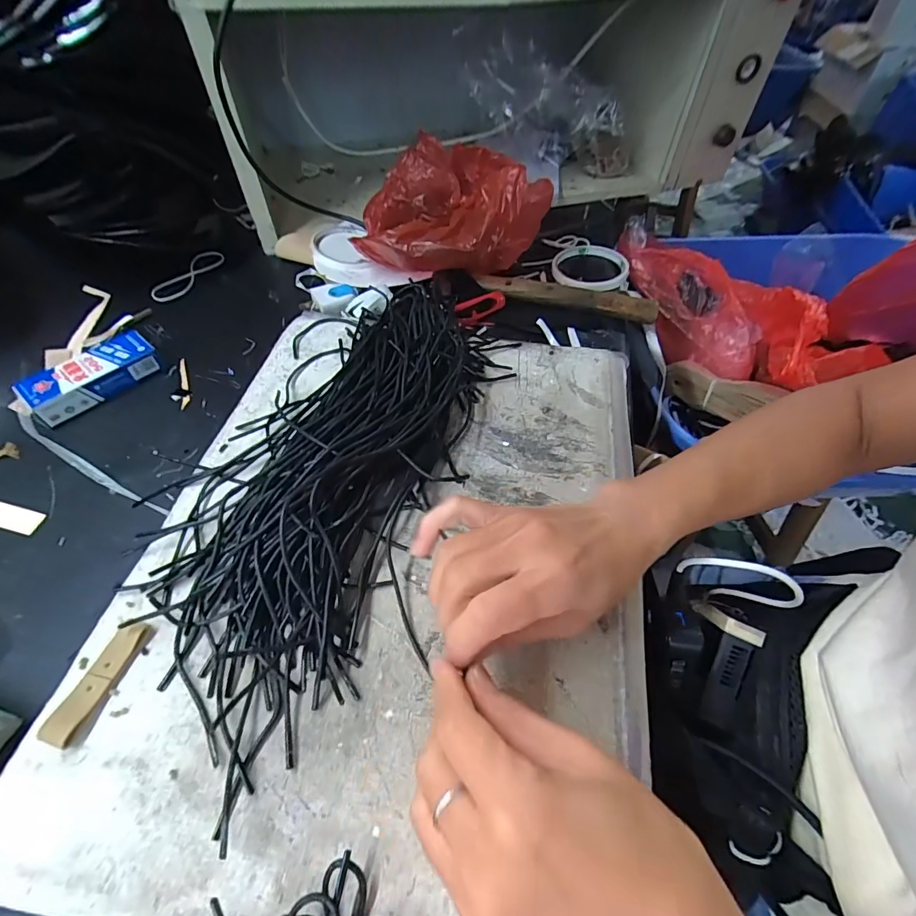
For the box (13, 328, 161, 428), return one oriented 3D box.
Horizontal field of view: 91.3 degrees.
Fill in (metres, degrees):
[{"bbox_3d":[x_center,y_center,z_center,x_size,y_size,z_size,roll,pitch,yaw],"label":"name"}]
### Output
[{"bbox_3d":[-0.326,-0.074,0.402,0.040,0.026,0.102,33,59,22],"label":"box"}]

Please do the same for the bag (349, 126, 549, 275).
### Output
[{"bbox_3d":[-0.010,-0.275,0.503,0.198,0.098,0.197,-1,53,-1],"label":"bag"}]

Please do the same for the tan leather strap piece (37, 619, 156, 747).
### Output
[{"bbox_3d":[-0.188,0.116,0.235,0.018,0.009,0.059,12,54,9],"label":"tan leather strap piece"}]

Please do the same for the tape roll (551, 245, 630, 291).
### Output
[{"bbox_3d":[0.153,-0.221,0.519,0.084,0.014,0.098,-6,53,-5],"label":"tape roll"}]

